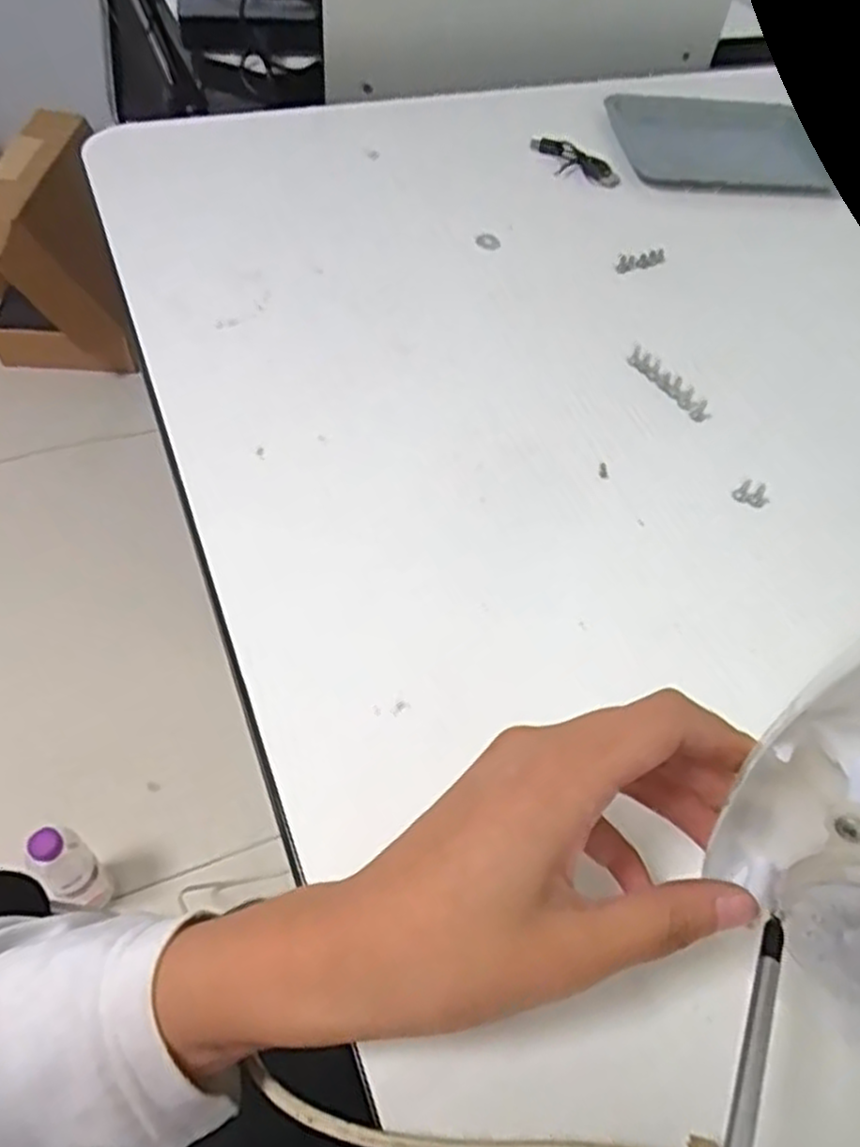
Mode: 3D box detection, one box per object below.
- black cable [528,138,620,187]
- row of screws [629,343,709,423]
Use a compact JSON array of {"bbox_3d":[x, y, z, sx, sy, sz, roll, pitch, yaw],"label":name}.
[{"bbox_3d":[0.105,-0.301,0.544,0.071,0.011,0.027,22,56,10],"label":"black cable"},{"bbox_3d":[0.131,-0.104,0.409,0.007,0.008,0.057,-27,62,-22],"label":"row of screws"}]

